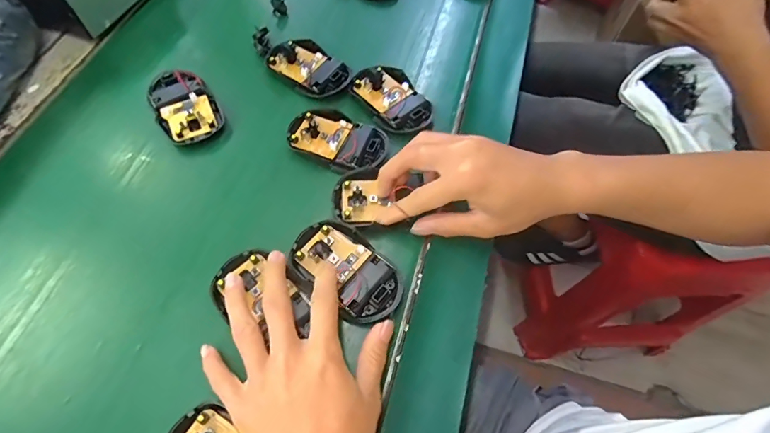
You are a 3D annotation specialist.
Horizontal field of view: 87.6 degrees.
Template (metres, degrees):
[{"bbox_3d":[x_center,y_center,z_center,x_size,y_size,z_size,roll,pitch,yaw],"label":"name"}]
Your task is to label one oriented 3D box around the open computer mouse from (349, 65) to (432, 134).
[{"bbox_3d":[0.008,-0.121,0.407,0.056,0.013,0.086,-32,67,-17],"label":"open computer mouse"}]

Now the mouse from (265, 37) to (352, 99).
[{"bbox_3d":[-0.079,-0.159,0.423,0.085,0.014,0.057,36,67,17],"label":"mouse"}]

